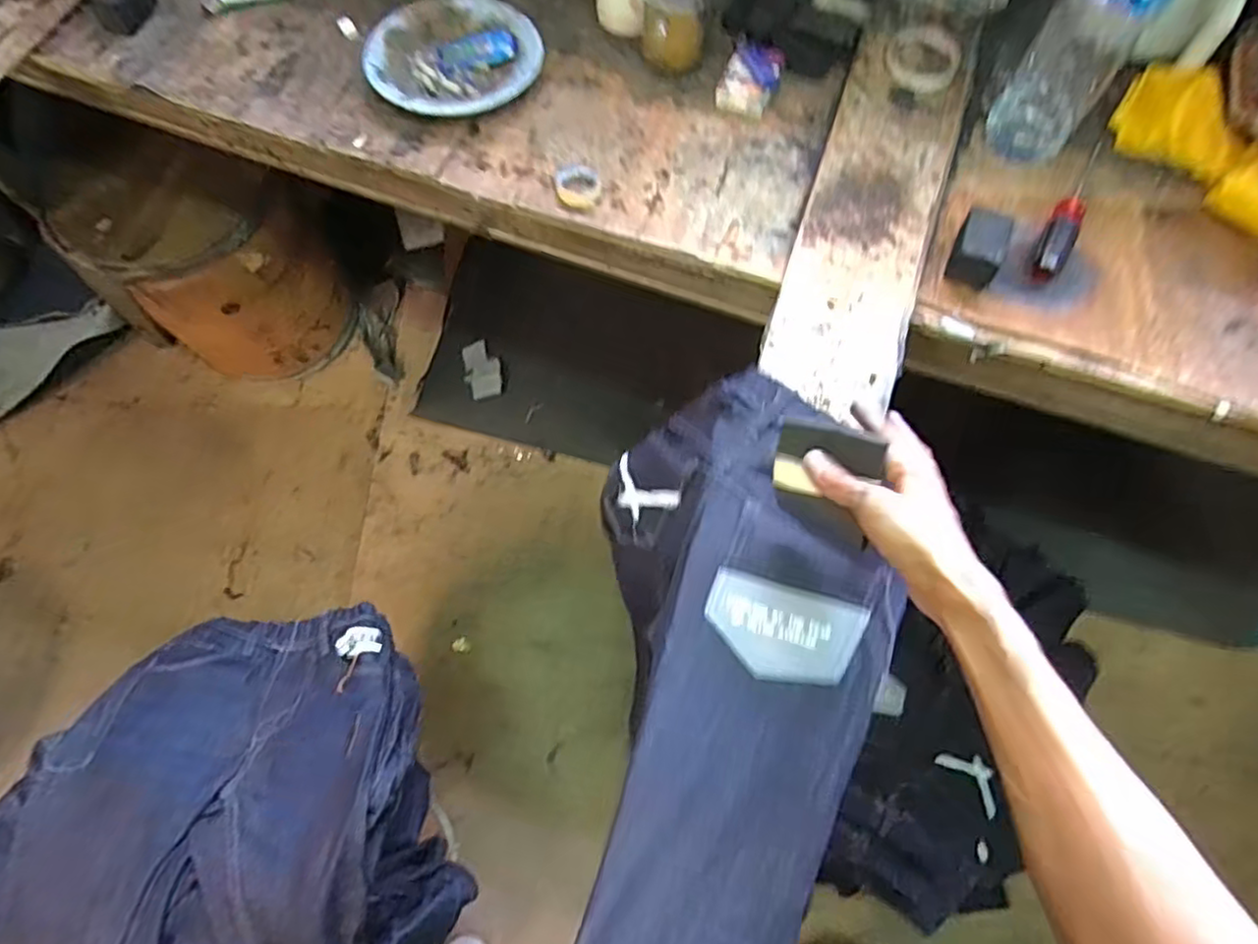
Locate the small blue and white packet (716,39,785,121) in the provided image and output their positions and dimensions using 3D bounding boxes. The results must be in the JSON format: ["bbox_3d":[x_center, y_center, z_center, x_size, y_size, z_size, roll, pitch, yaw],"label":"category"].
[{"bbox_3d":[0.140,-0.454,0.788,0.065,0.024,0.087,21,69,7],"label":"small blue and white packet"}]

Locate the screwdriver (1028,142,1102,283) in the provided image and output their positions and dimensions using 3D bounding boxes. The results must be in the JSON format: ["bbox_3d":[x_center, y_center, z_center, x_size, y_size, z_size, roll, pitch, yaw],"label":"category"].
[{"bbox_3d":[0.471,-0.285,0.717,0.032,0.033,0.220,30,71,11],"label":"screwdriver"}]

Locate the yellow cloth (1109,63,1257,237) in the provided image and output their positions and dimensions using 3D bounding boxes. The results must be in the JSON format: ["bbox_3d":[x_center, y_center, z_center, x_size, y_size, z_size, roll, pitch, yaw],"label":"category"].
[{"bbox_3d":[0.658,-0.344,0.720,0.115,0.076,0.286,-26,71,-11],"label":"yellow cloth"}]

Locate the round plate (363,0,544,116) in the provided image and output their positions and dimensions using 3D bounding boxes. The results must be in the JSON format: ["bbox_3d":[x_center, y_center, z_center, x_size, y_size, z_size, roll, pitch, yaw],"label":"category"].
[{"bbox_3d":[-0.202,-0.482,0.787,0.191,0.031,0.195,0,68,-1],"label":"round plate"}]

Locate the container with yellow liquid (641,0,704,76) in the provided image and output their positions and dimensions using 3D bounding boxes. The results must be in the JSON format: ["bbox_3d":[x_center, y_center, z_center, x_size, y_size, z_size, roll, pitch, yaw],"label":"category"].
[{"bbox_3d":[0.050,-0.506,0.772,0.067,0.094,0.075,4,68,1],"label":"container with yellow liquid"}]

